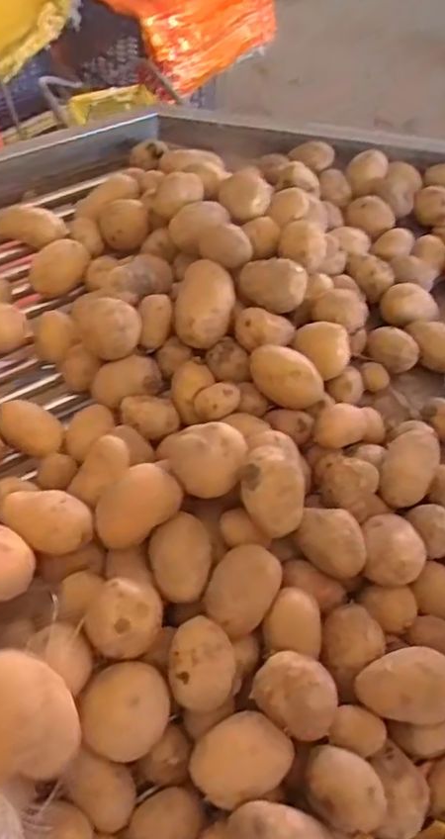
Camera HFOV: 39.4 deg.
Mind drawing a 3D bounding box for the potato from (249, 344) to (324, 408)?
[{"bbox_3d":[0.065,-0.046,0.636,0.081,0.040,0.037,30,64,14],"label":"potato"}]

